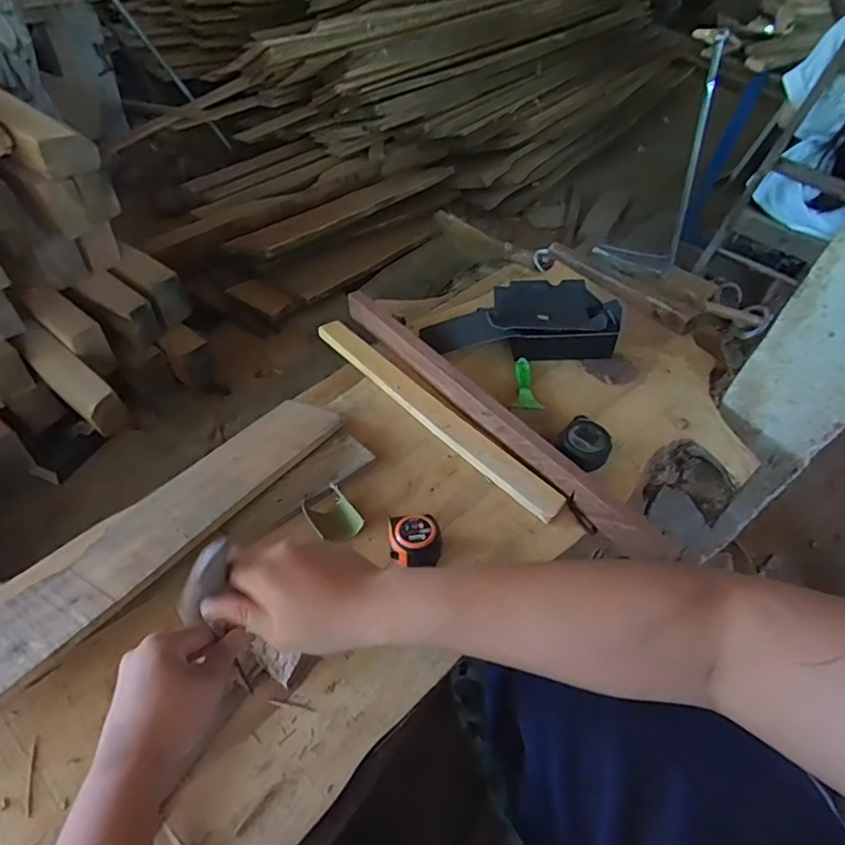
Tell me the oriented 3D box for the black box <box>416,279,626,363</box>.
[{"bbox_3d":[0.184,-0.191,1.031,0.365,0.106,0.156,-2,46,10],"label":"black box"}]

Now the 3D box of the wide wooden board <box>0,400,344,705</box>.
[{"bbox_3d":[-0.332,0.142,0.662,0.121,0.019,0.592,18,42,30],"label":"wide wooden board"}]

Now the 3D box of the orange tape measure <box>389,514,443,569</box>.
[{"bbox_3d":[-0.008,0.152,0.685,0.069,0.046,0.062,1,47,-5],"label":"orange tape measure"}]

